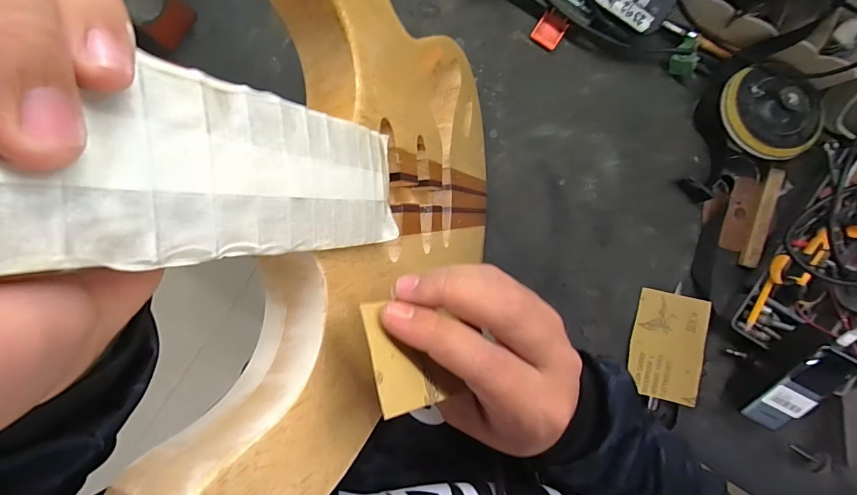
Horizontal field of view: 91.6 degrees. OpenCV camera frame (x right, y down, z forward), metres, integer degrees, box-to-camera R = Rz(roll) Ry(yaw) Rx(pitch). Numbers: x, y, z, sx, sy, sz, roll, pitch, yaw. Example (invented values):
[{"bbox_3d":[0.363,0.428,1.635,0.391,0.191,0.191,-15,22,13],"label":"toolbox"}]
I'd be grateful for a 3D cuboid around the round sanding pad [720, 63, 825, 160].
[{"bbox_3d":[0.416,-0.165,0.503,0.111,0.031,0.117,0,86,2],"label":"round sanding pad"}]

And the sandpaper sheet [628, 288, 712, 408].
[{"bbox_3d":[0.314,0.130,0.547,0.086,0.010,0.136,10,88,17],"label":"sandpaper sheet"}]

